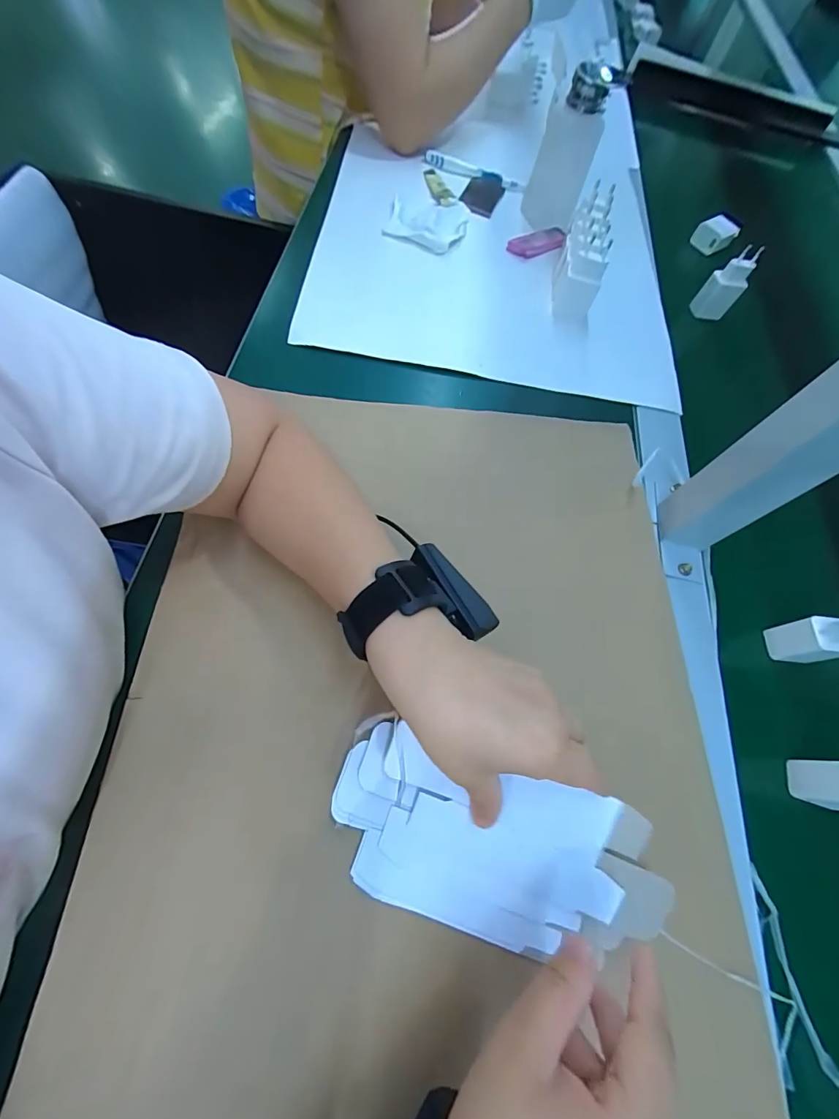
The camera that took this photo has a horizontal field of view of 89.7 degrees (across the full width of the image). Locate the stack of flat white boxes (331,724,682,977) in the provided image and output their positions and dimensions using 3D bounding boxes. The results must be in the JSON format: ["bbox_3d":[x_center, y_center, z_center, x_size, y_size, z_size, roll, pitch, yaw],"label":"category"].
[{"bbox_3d":[0.043,0.170,0.247,0.191,0.034,0.089,15,66,7],"label":"stack of flat white boxes"}]

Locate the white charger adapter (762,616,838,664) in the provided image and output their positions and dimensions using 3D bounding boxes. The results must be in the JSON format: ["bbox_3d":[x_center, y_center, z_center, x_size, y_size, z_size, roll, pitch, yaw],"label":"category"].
[{"bbox_3d":[0.327,0.062,0.337,0.044,0.071,0.028,6,68,-4],"label":"white charger adapter"}]

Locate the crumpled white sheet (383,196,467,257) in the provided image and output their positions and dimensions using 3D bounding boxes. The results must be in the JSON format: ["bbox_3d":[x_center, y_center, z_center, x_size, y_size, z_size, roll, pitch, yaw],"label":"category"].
[{"bbox_3d":[0.008,-0.413,0.520,0.096,0.029,0.087,16,68,0],"label":"crumpled white sheet"}]

